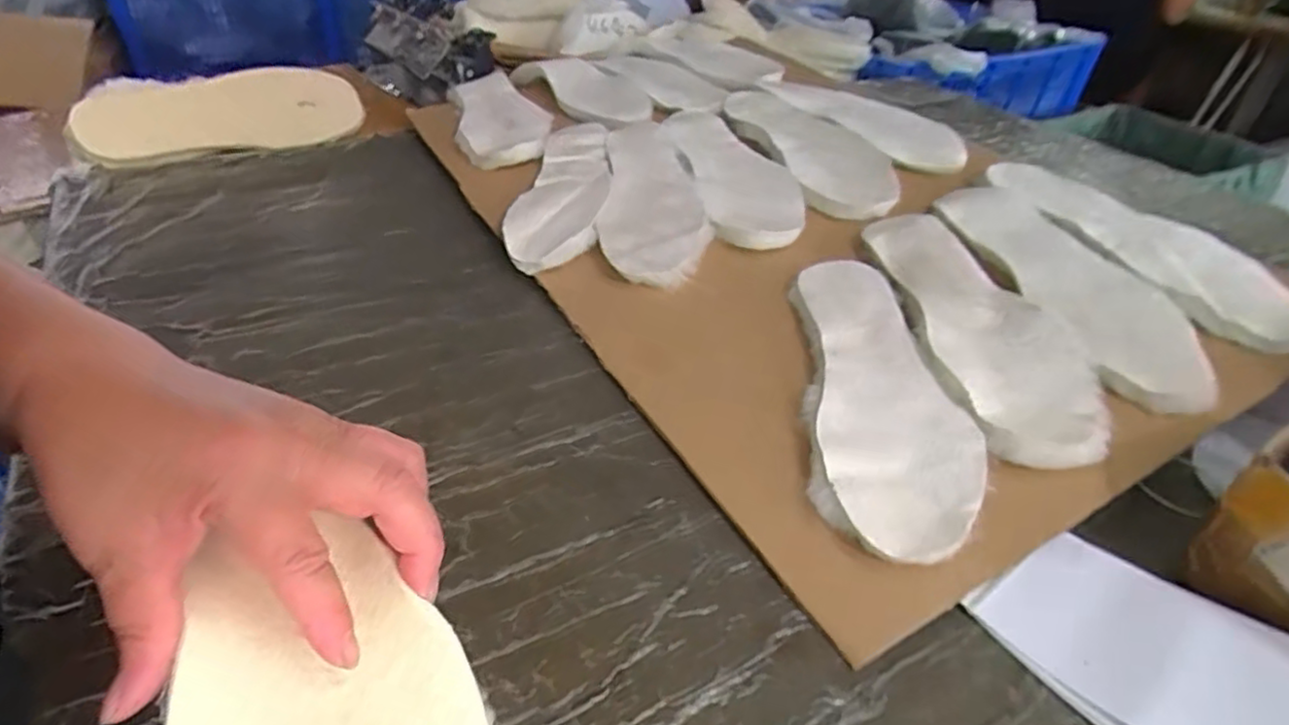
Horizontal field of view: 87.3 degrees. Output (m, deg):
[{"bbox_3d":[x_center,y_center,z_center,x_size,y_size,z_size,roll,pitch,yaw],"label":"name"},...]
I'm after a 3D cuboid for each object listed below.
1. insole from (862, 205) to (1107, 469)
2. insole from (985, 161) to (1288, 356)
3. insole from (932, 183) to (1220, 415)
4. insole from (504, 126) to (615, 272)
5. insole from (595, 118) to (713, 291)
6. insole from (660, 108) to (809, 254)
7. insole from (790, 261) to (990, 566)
[{"bbox_3d":[0.238,-0.038,0.493,0.094,0.023,0.274,0,37,-4],"label":"insole"},{"bbox_3d":[0.403,-0.102,0.559,0.082,0.028,0.280,-12,39,-19],"label":"insole"},{"bbox_3d":[0.319,-0.072,0.523,0.084,0.024,0.291,-5,38,-11],"label":"insole"},{"bbox_3d":[-0.074,-0.174,0.665,0.081,0.015,0.263,2,43,6],"label":"insole"},{"bbox_3d":[0.001,-0.162,0.648,0.095,0.016,0.276,-6,44,-4],"label":"insole"},{"bbox_3d":[0.087,-0.196,0.685,0.091,0.018,0.274,-12,44,-5],"label":"insole"},{"bbox_3d":[0.155,0.012,0.449,0.096,0.011,0.267,-1,41,9],"label":"insole"}]

